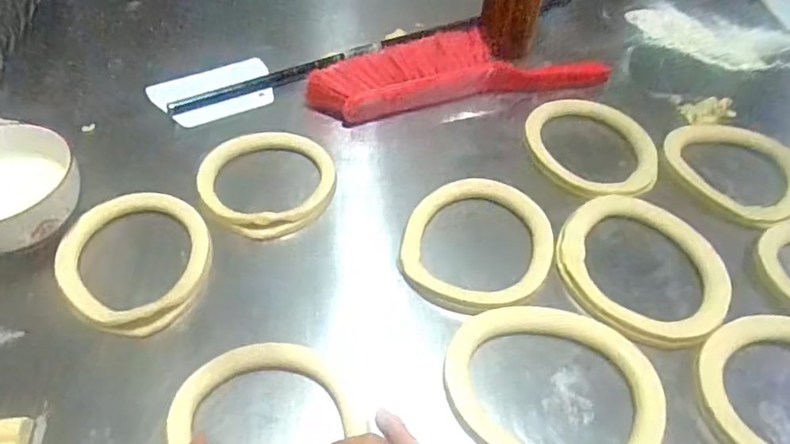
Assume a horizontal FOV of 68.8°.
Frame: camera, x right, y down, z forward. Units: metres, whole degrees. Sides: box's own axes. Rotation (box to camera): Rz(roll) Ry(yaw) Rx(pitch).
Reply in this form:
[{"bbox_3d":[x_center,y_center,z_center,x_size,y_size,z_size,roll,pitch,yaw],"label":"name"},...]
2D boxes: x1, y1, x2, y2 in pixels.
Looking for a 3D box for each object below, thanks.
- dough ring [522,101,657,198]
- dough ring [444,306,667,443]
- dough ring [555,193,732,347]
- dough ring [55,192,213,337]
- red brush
[{"bbox_3d":[0.238,-0.092,0.694,0.137,0.016,0.164,-23,60,-17],"label":"dough ring"},{"bbox_3d":[0.132,0.136,0.482,0.178,0.015,0.154,37,56,26],"label":"dough ring"},{"bbox_3d":[0.250,0.039,0.572,0.163,0.022,0.170,2,48,-2],"label":"dough ring"},{"bbox_3d":[-0.245,0.034,0.549,0.136,0.021,0.163,-27,55,-25],"label":"dough ring"},{"bbox_3d":[0.087,-0.197,0.776,0.414,0.063,0.108,-11,50,-13],"label":"red brush"}]

